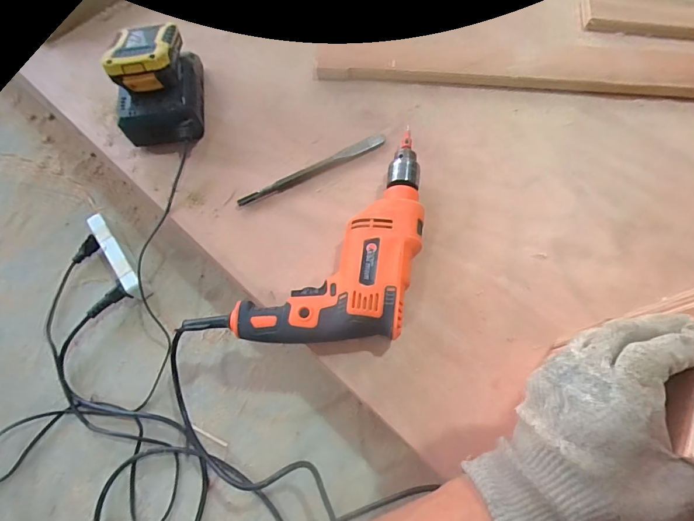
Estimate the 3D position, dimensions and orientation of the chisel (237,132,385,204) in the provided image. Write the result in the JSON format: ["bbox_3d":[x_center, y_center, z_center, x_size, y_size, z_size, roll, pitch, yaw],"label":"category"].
[{"bbox_3d":[-0.045,-0.123,0.531,0.215,0.015,0.016,-26,70,-9],"label":"chisel"}]

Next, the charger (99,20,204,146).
[{"bbox_3d":[-0.250,-0.235,0.516,0.093,0.106,0.139,-5,68,-1],"label":"charger"}]

